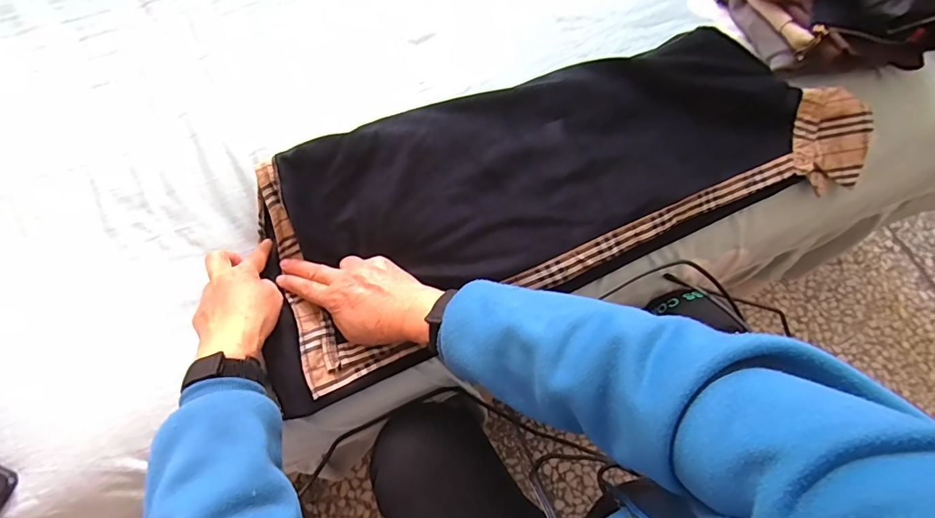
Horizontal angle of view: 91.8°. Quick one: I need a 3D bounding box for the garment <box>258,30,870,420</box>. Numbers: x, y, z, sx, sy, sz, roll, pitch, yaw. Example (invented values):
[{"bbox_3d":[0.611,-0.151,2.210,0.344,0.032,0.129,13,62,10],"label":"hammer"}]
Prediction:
[{"bbox_3d":[0.106,-0.090,0.493,0.675,0.050,0.245,-21,87,-5],"label":"garment"}]

